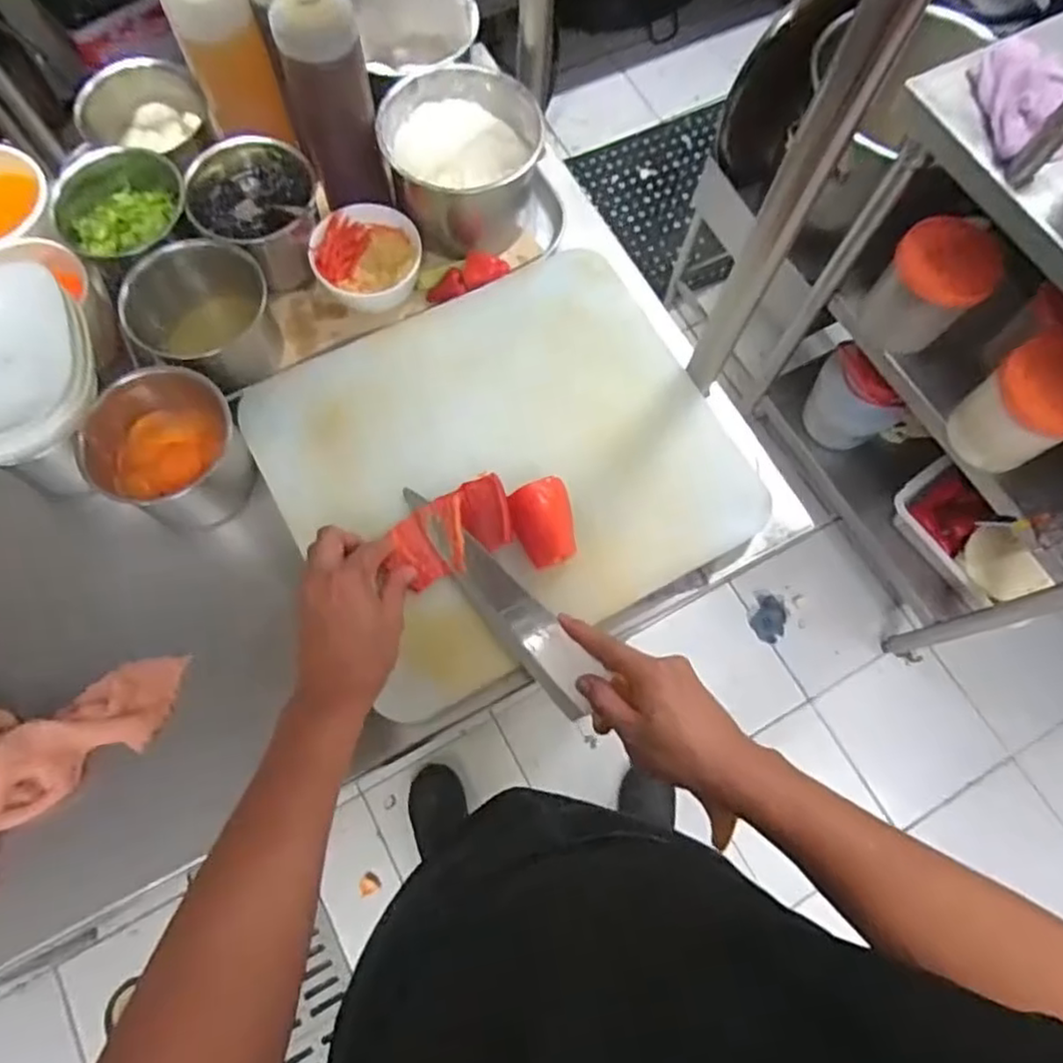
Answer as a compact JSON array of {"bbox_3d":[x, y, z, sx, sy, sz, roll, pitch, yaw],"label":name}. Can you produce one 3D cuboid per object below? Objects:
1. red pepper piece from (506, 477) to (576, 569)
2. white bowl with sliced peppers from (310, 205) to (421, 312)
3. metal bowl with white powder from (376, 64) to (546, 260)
[{"bbox_3d":[0.014,-0.007,0.572,0.051,0.032,0.066,-20,73,-8],"label":"red pepper piece"},{"bbox_3d":[-0.161,-0.263,0.663,0.098,0.052,0.097,1,72,-2],"label":"white bowl with sliced peppers"},{"bbox_3d":[-0.067,-0.369,0.672,0.148,0.100,0.133,-15,73,-7],"label":"metal bowl with white powder"}]

